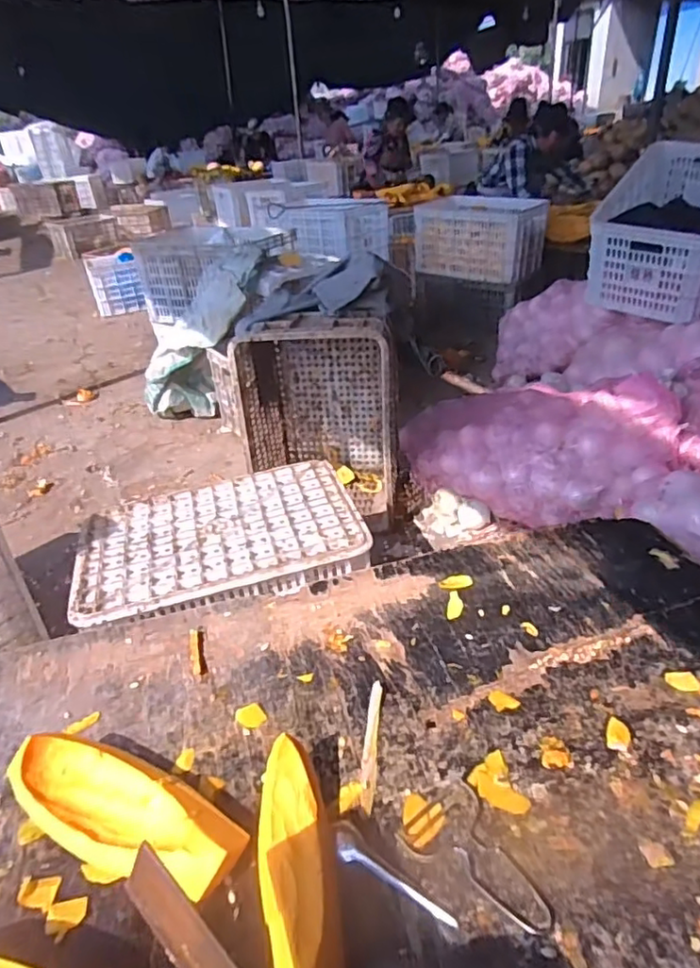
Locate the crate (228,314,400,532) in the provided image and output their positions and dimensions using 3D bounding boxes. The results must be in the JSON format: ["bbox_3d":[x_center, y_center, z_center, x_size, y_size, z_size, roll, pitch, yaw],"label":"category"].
[{"bbox_3d":[-0.065,-0.181,1.488,0.376,0.481,0.314,4,33,11],"label":"crate"}]

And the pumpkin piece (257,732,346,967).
[{"bbox_3d":[-0.051,0.361,0.553,0.072,0.065,0.229,-9,33,-5],"label":"pumpkin piece"}]

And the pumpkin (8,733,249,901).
[{"bbox_3d":[-0.240,0.344,0.612,0.274,0.061,0.099,10,36,22],"label":"pumpkin"}]

